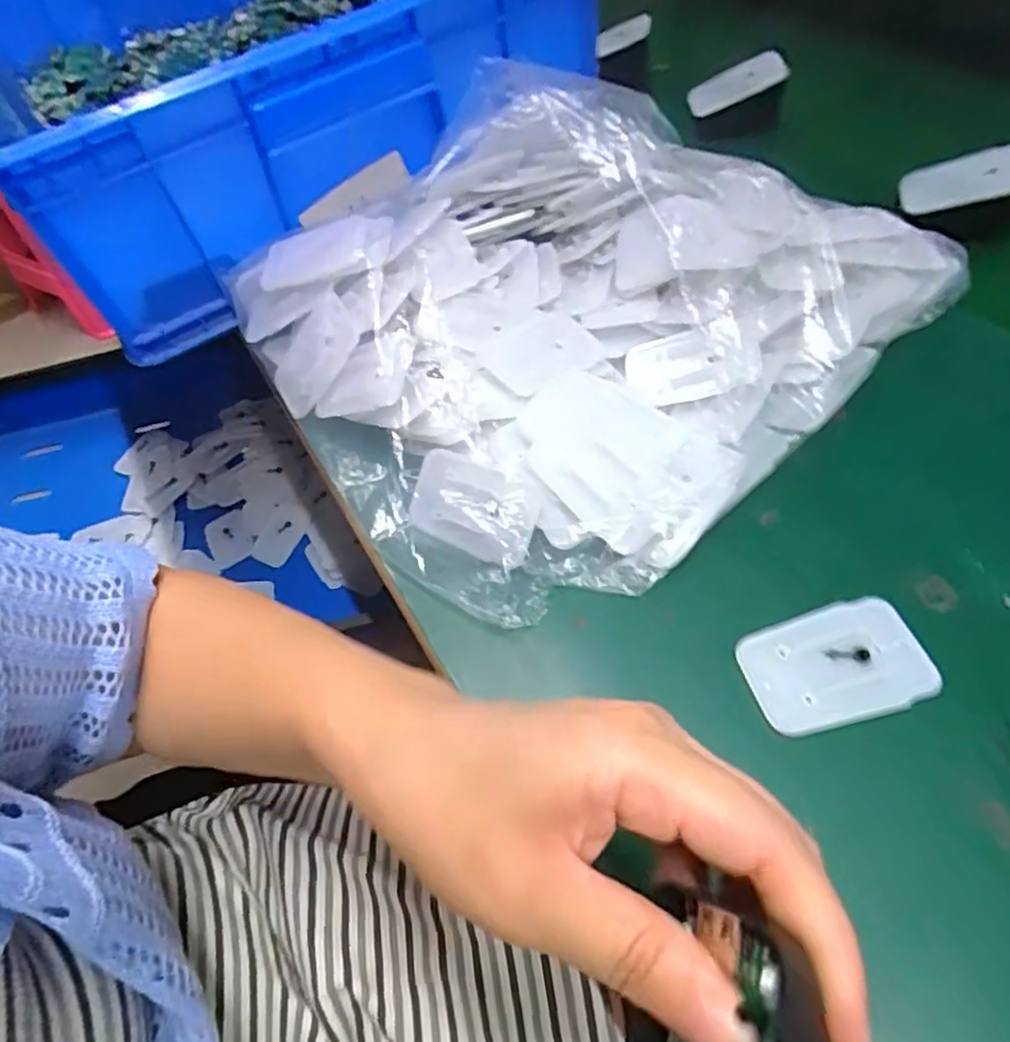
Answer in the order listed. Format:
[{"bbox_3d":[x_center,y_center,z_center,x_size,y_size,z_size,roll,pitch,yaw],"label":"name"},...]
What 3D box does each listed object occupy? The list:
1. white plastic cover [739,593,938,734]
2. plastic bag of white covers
[{"bbox_3d":[0.133,0.058,0.269,0.069,0.004,0.045,-16,53,-1],"label":"white plastic cover"},{"bbox_3d":[0.026,-0.129,0.368,0.301,0.110,0.299,-40,58,-17],"label":"plastic bag of white covers"}]

